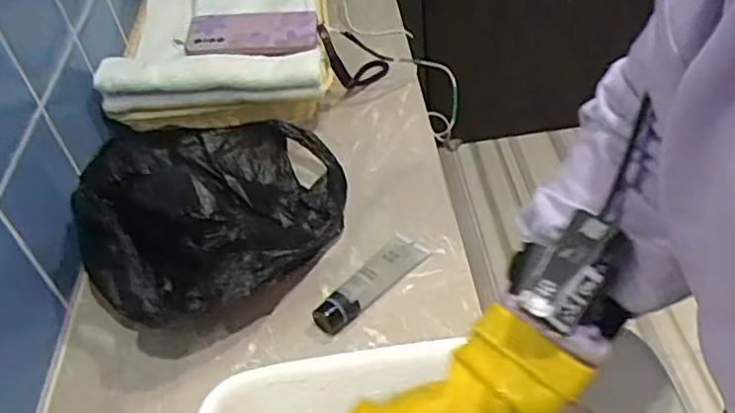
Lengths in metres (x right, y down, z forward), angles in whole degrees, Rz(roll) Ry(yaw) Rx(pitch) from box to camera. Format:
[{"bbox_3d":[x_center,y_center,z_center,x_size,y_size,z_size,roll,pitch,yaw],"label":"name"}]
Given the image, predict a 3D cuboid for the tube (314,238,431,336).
[{"bbox_3d":[0.006,0.075,0.658,0.040,0.027,0.142,26,52,31],"label":"tube"}]

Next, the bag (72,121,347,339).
[{"bbox_3d":[-0.162,-0.004,0.690,0.225,0.133,0.288,16,47,24],"label":"bag"}]

